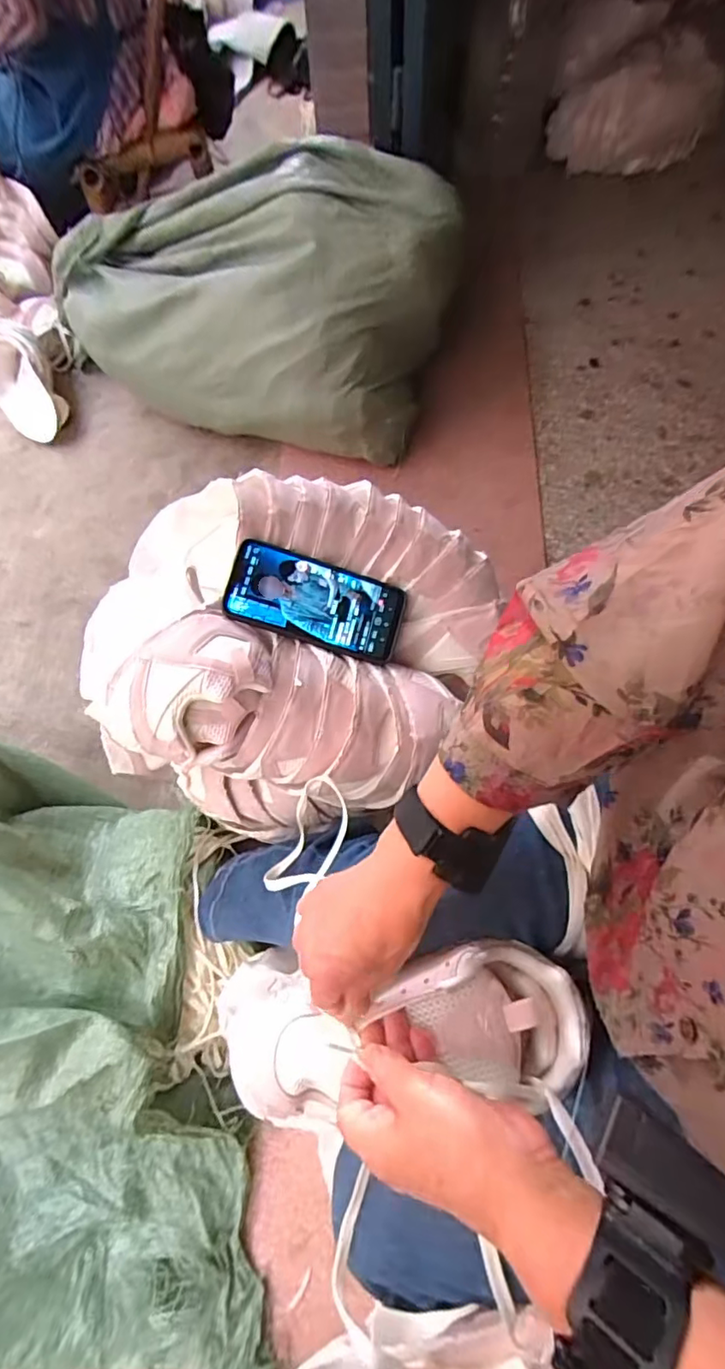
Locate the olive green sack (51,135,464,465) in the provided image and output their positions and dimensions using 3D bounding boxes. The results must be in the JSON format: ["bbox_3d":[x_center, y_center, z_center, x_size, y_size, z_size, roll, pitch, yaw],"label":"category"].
[{"bbox_3d":[-0.203,-0.684,0.998,0.693,0.296,0.359,12,70,7],"label":"olive green sack"}]

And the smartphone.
[{"bbox_3d":[-0.042,-0.078,0.528,0.162,0.008,0.080,16,80,-11],"label":"smartphone"}]

